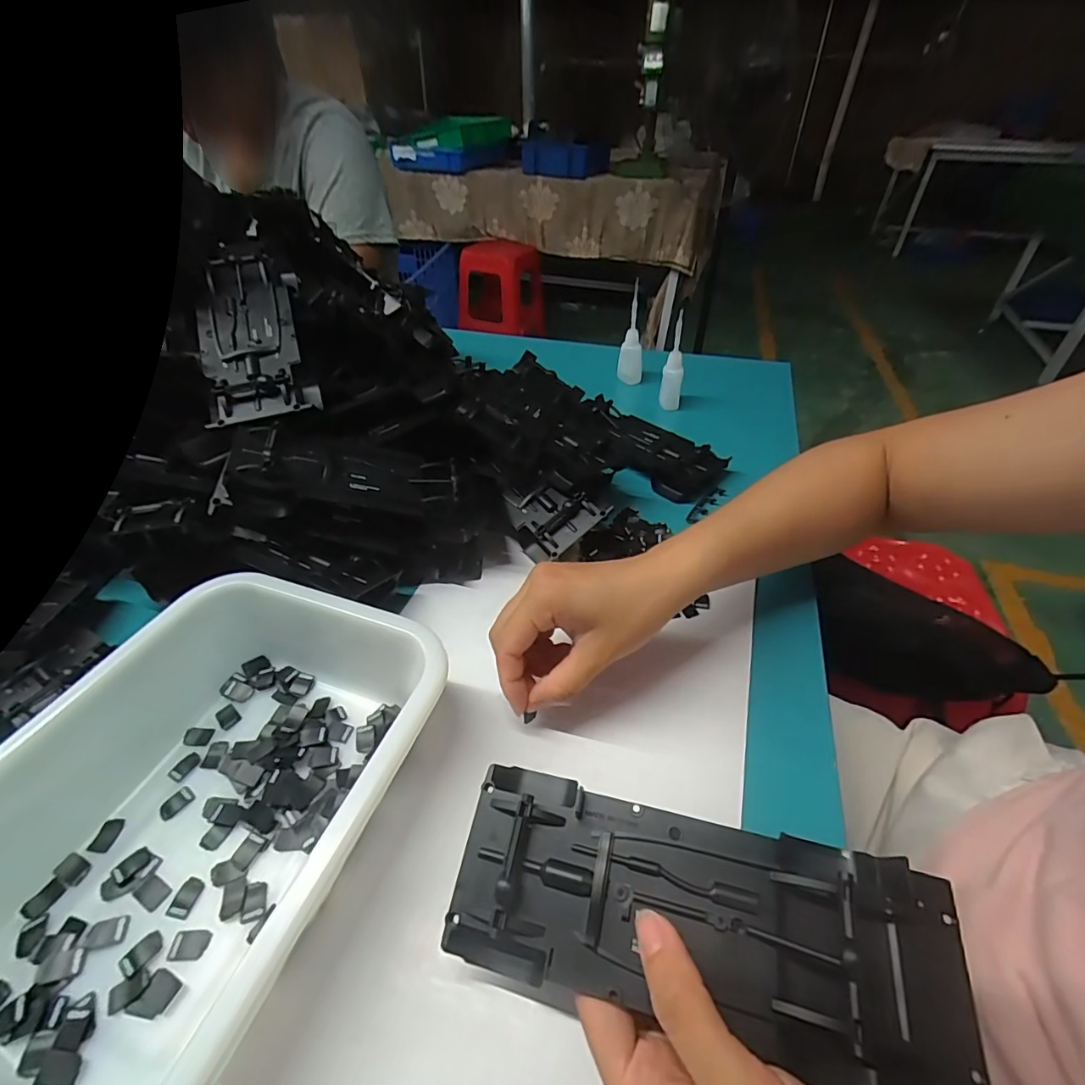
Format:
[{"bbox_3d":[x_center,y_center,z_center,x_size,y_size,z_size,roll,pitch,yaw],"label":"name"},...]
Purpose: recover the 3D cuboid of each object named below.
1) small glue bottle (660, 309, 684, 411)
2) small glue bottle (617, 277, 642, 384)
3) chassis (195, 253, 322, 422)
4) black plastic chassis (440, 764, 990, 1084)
[{"bbox_3d":[0.153,-0.207,0.581,0.024,0.106,0.028,11,43,11],"label":"small glue bottle"},{"bbox_3d":[0.113,-0.255,0.626,0.030,0.116,0.024,11,43,11],"label":"small glue bottle"},{"bbox_3d":[-0.222,-0.158,0.390,0.072,0.028,0.162,-13,68,-15],"label":"chassis"},{"bbox_3d":[0.060,0.144,0.201,0.192,0.027,0.073,8,42,14],"label":"black plastic chassis"}]

